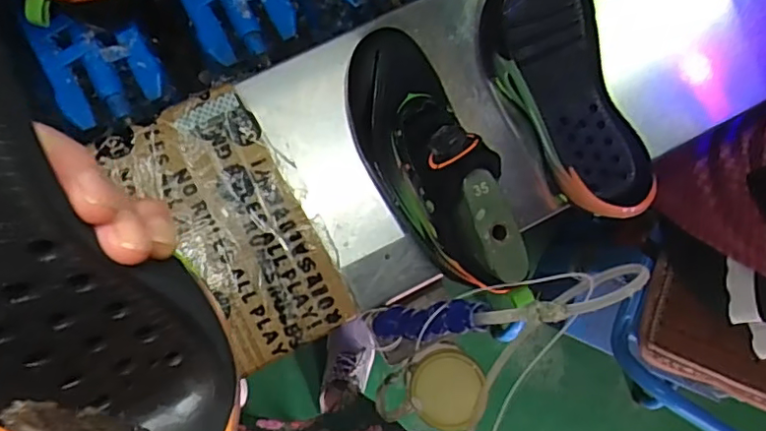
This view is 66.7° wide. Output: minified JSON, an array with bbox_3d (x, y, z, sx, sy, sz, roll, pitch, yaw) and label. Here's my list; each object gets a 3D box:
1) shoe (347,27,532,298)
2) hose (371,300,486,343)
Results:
[{"bbox_3d":[0.039,-0.045,0.475,0.082,0.103,0.233,-26,66,-6],"label":"shoe"},{"bbox_3d":[0.032,0.082,0.451,0.020,0.122,0.026,-20,90,-36],"label":"hose"}]

